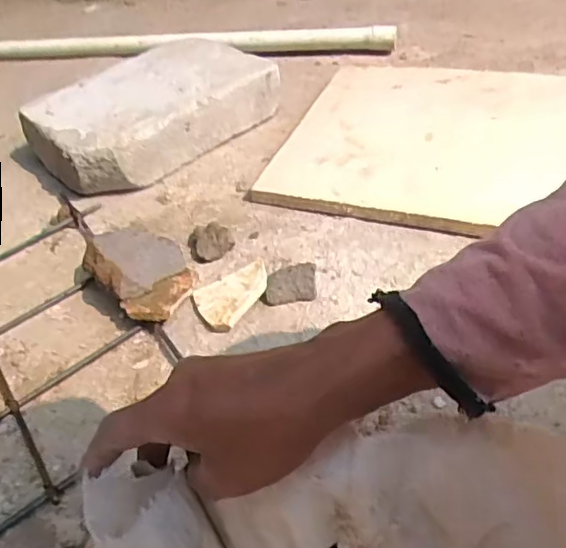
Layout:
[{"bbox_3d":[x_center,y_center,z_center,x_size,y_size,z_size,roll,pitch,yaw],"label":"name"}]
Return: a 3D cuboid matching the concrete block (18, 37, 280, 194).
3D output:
[{"bbox_3d":[-0.178,-0.222,0.815,0.187,0.084,0.322,30,53,35],"label":"concrete block"}]

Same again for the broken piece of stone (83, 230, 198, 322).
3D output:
[{"bbox_3d":[-0.138,-0.003,0.593,0.091,0.053,0.125,-29,45,-22],"label":"broken piece of stone"}]

